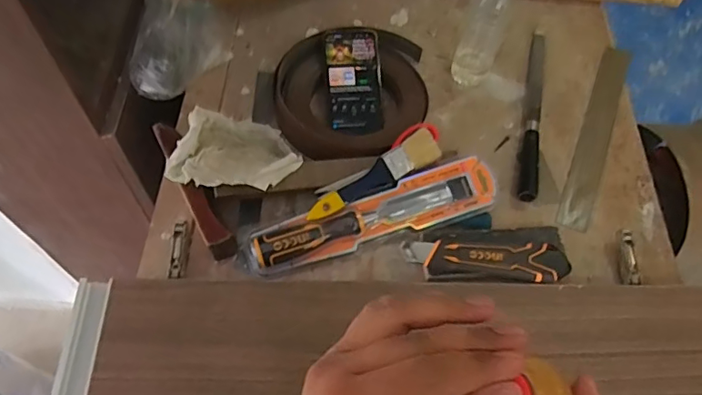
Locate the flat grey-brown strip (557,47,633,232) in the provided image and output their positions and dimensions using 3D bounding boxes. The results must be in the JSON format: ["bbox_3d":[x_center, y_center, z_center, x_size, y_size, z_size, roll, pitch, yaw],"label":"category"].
[{"bbox_3d":[0.360,-0.099,0.771,0.044,0.007,0.351,23,61,9],"label":"flat grey-brown strip"}]

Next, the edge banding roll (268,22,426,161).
[{"bbox_3d":[0.002,-0.156,0.745,0.212,0.040,0.222,9,60,1],"label":"edge banding roll"}]

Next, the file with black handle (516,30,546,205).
[{"bbox_3d":[0.265,-0.129,0.765,0.026,0.019,0.312,14,60,4],"label":"file with black handle"}]

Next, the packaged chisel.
[{"bbox_3d":[0.030,0.022,0.642,0.311,0.036,0.062,-16,62,-13],"label":"packaged chisel"}]

